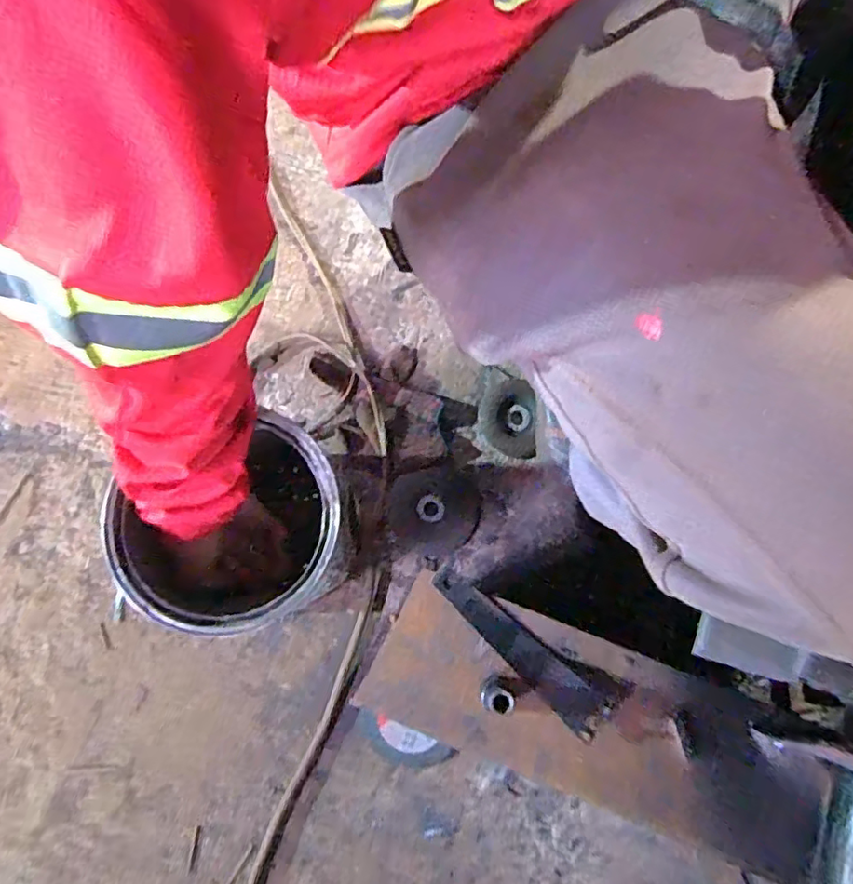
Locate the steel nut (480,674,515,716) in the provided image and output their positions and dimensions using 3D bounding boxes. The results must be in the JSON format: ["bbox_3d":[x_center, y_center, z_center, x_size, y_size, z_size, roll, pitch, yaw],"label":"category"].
[{"bbox_3d":[0.044,0.161,0.369,0.019,0.034,0.019,-36,78,-10],"label":"steel nut"}]

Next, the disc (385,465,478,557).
[{"bbox_3d":[0.007,0.075,0.613,0.097,0.006,0.088,-14,75,-4],"label":"disc"}]

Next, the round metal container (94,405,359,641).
[{"bbox_3d":[-0.143,0.081,0.499,0.146,0.182,0.160,0,74,0],"label":"round metal container"}]

